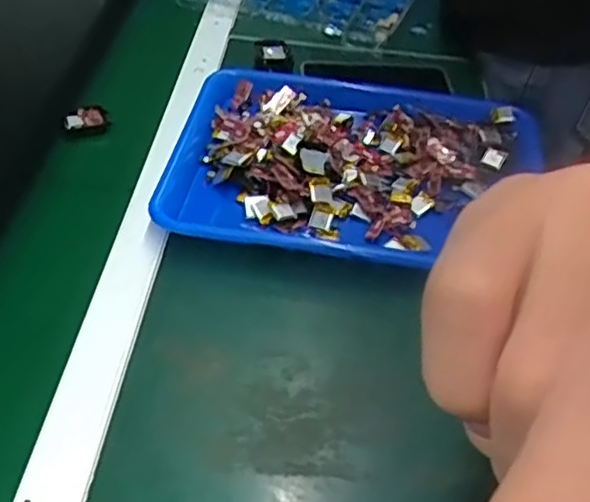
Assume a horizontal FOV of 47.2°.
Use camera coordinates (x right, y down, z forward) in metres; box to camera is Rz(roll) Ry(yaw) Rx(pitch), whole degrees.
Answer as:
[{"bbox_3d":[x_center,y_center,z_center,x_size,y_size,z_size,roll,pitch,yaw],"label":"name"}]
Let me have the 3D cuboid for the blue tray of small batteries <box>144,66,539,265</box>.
[{"bbox_3d":[0.057,-0.080,0.626,0.325,0.036,0.238,7,45,5],"label":"blue tray of small batteries"}]

